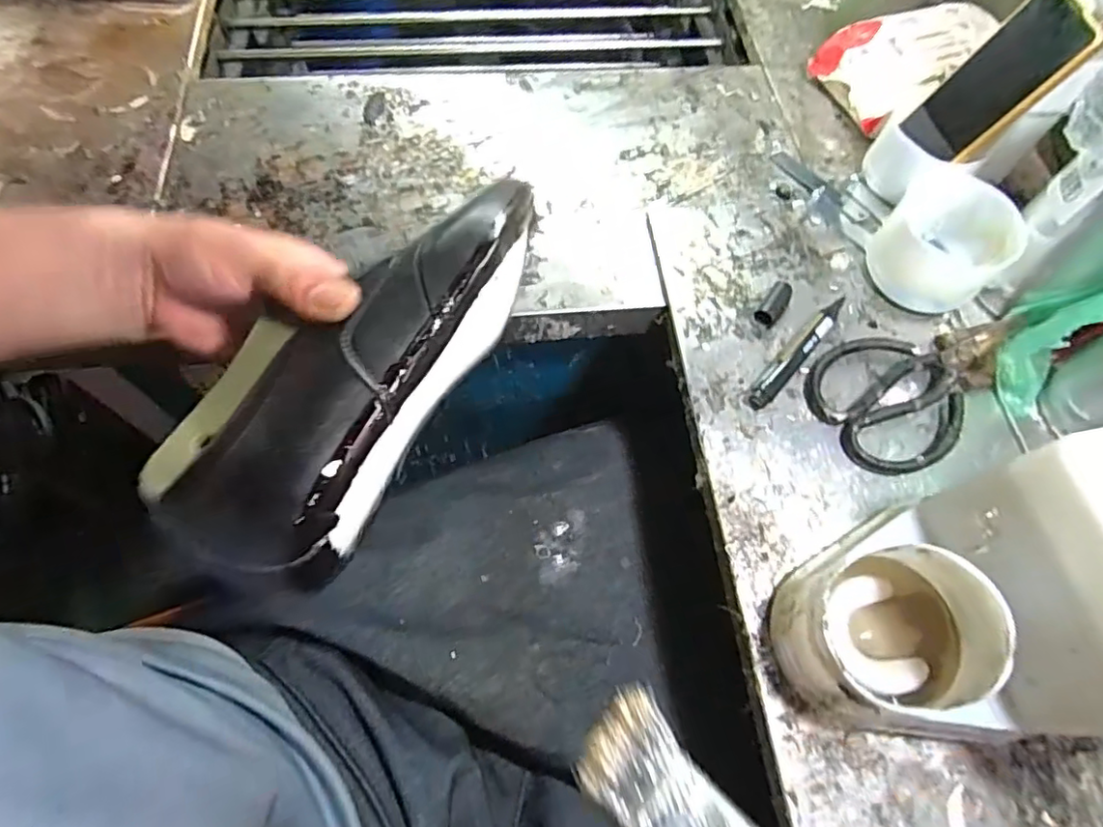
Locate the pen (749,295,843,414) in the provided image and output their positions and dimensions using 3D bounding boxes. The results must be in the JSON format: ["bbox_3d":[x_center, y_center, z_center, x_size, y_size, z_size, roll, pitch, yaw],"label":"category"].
[{"bbox_3d":[0.190,-0.049,0.465,0.018,0.018,0.117,39,69,15],"label":"pen"}]

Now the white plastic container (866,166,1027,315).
[{"bbox_3d":[0.309,-0.132,0.484,0.087,0.066,0.100,36,68,14],"label":"white plastic container"}]

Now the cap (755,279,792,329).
[{"bbox_3d":[0.179,-0.086,0.484,0.019,0.013,0.041,32,67,12],"label":"cap"}]

